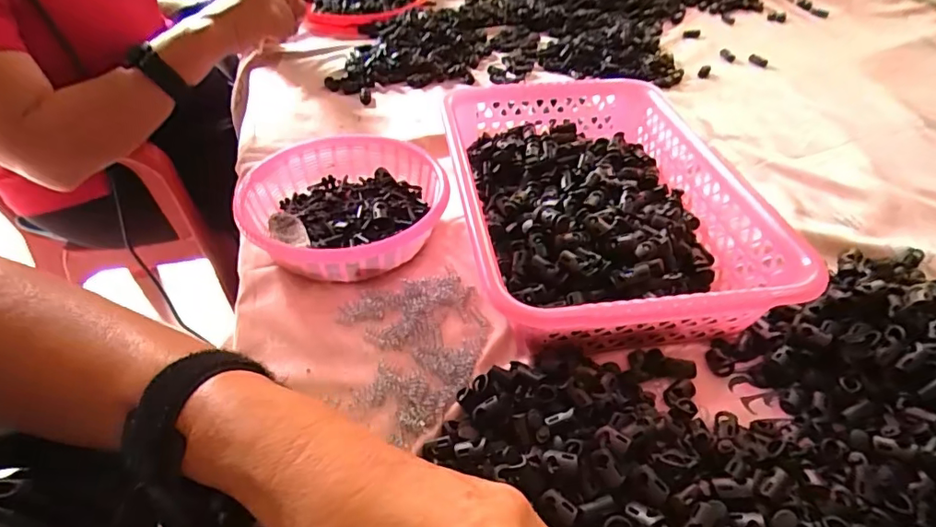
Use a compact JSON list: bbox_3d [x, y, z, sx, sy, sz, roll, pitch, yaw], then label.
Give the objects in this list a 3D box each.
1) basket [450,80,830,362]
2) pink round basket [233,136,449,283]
[{"bbox_3d":[0.104,-0.049,0.431,0.202,0.076,0.305,-5,43,-5],"label":"basket"},{"bbox_3d":[-0.105,-0.045,0.446,0.162,0.051,0.162,0,43,0],"label":"pink round basket"}]

